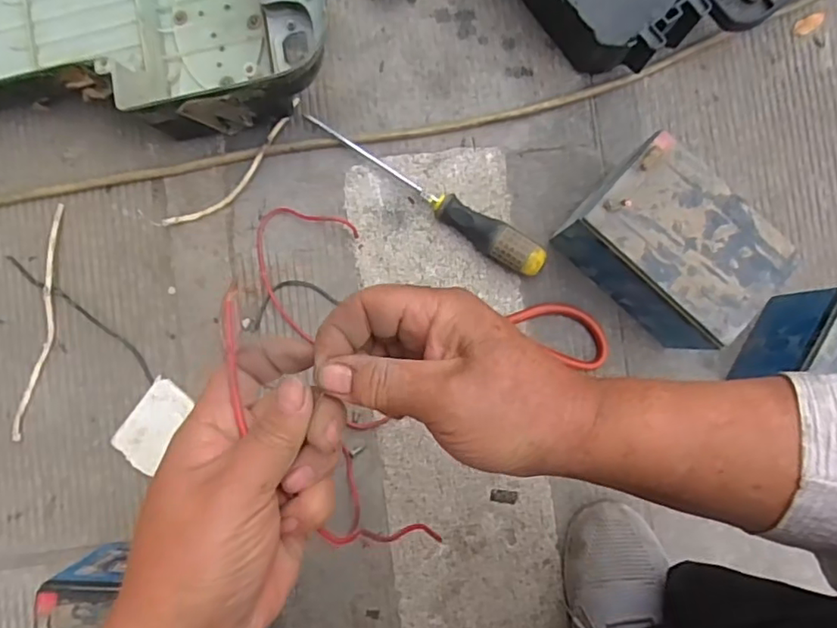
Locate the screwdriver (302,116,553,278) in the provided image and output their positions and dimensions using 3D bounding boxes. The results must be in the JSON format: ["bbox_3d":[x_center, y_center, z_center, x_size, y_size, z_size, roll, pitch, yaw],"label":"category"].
[{"bbox_3d":[0.006,-0.115,0.524,0.252,0.034,0.030,37,86,1],"label":"screwdriver"}]

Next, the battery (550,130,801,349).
[{"bbox_3d":[0.206,-0.055,0.488,0.152,0.104,0.105,42,86,2],"label":"battery"}]

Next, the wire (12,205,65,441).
[{"bbox_3d":[-0.338,0.007,0.519,0.020,0.009,0.212,9,87,-5],"label":"wire"}]

